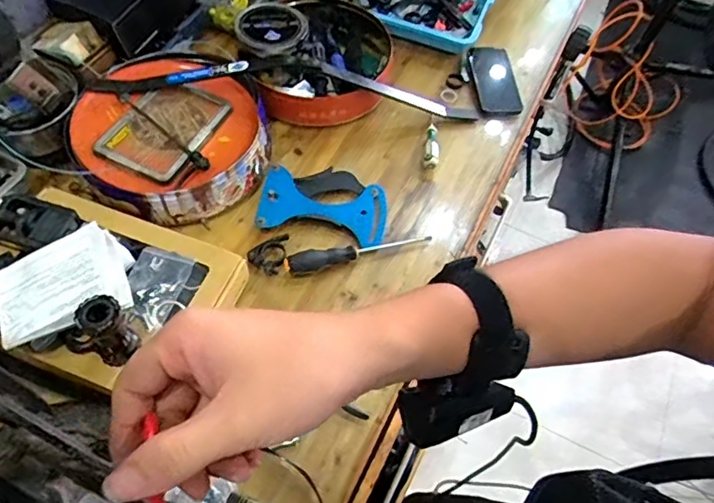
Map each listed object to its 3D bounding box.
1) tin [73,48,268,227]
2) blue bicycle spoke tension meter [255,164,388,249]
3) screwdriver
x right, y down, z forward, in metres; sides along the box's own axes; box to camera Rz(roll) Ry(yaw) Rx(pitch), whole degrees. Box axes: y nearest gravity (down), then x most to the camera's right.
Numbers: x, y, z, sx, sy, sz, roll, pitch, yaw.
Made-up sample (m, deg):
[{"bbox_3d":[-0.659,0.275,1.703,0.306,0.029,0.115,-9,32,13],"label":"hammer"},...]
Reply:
[{"bbox_3d":[-0.283,-0.188,0.855,0.274,0.090,0.301,1,58,-2],"label":"tin"},{"bbox_3d":[-0.048,-0.081,0.845,0.191,0.030,0.138,10,58,3],"label":"blue bicycle spoke tension meter"},{"bbox_3d":[0.006,-0.003,0.805,0.227,0.035,0.023,-15,60,-12],"label":"screwdriver"}]

